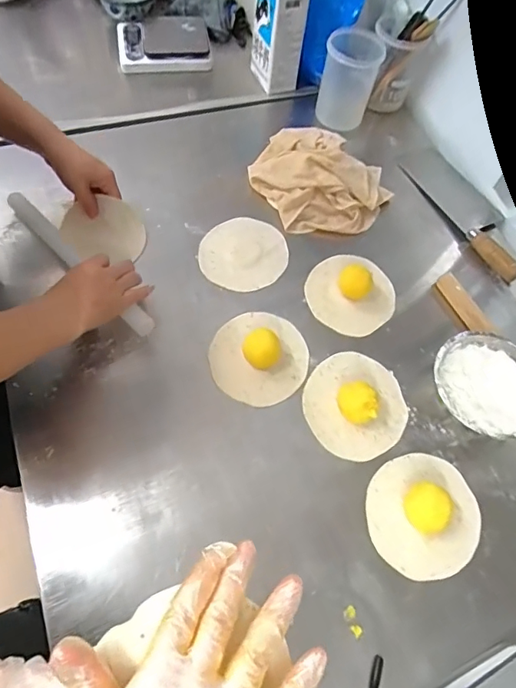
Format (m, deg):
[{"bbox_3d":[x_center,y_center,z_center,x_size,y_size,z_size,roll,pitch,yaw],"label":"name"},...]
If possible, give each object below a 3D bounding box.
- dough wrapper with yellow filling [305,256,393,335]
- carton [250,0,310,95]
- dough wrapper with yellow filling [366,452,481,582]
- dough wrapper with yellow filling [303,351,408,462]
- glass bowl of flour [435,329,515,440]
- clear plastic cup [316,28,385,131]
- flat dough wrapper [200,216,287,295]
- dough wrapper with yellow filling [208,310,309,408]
[{"bbox_3d":[0.139,-0.085,0.703,0.127,0.049,0.133,3,63,-5],"label":"dough wrapper with yellow filling"},{"bbox_3d":[0.033,-0.563,0.853,0.070,0.203,0.099,-17,64,-19],"label":"carton"},{"bbox_3d":[0.199,0.196,0.565,0.140,0.038,0.137,-21,68,-17],"label":"dough wrapper with yellow filling"},{"bbox_3d":[0.131,0.071,0.623,0.133,0.043,0.145,3,63,-5],"label":"dough wrapper with yellow filling"},{"bbox_3d":[0.301,0.058,0.637,0.133,0.057,0.141,3,63,-5],"label":"glass bowl of flour"},{"bbox_3d":[0.164,-0.477,0.867,0.091,0.139,0.094,3,63,-5],"label":"clear plastic cup"},{"bbox_3d":[-0.022,-0.139,0.738,0.131,0.007,0.128,2,66,-5],"label":"flat dough wrapper"},{"bbox_3d":[0.005,0.006,0.645,0.127,0.049,0.139,3,63,-5],"label":"dough wrapper with yellow filling"}]

